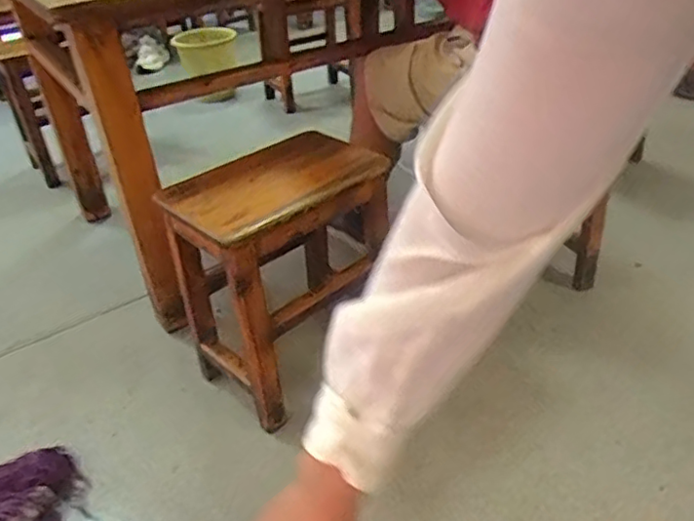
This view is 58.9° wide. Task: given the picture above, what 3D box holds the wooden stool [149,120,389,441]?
[{"bbox_3d":[-0.118,0.012,1.219,0.383,0.405,0.246,-31,42,-34],"label":"wooden stool"}]

